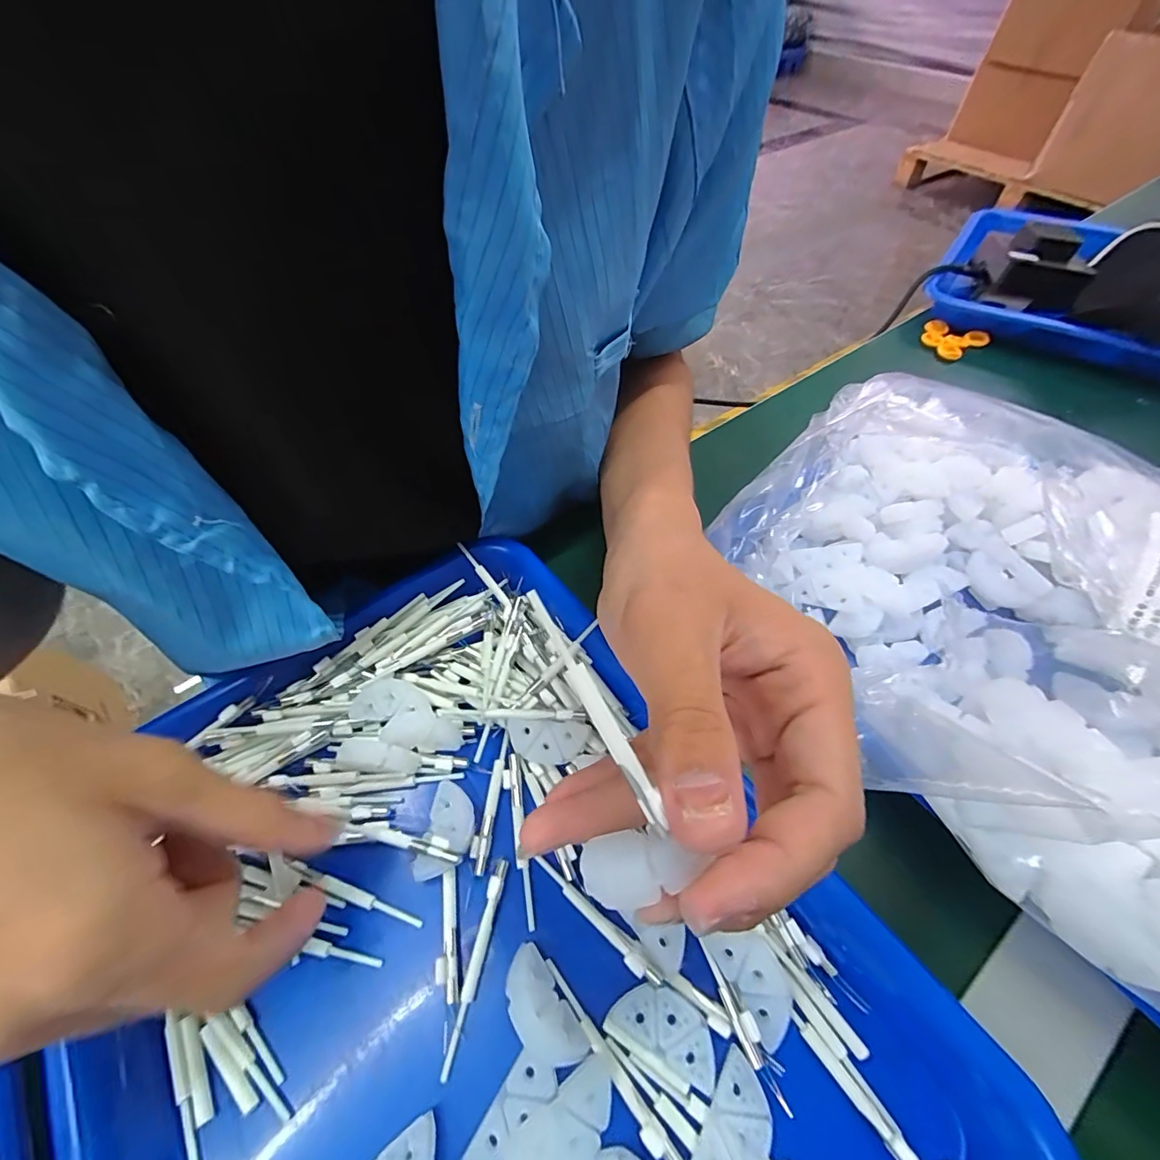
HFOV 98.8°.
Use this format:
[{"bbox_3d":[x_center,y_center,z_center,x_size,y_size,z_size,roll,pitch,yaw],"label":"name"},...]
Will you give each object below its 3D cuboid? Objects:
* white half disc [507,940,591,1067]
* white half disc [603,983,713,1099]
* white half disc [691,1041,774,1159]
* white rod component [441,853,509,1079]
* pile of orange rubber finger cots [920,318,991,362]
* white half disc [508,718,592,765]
[{"bbox_3d":[-0.015,0.157,0.181,0.017,0.014,0.038,-31,60,-19],"label":"white half disc"},{"bbox_3d":[0.032,0.162,0.180,0.038,0.004,0.019,25,59,18],"label":"white half disc"},{"bbox_3d":[0.051,0.182,0.163,0.020,0.006,0.038,23,50,27],"label":"white half disc"},{"bbox_3d":[-0.041,0.149,0.194,0.006,0.004,0.069,10,56,8],"label":"white rod component"},{"bbox_3d":[0.336,-0.219,0.456,0.046,0.015,0.048,-26,58,-16],"label":"pile of orange rubber finger cots"},{"bbox_3d":[-0.015,0.076,0.234,0.037,0.005,0.021,0,77,5],"label":"white half disc"}]

